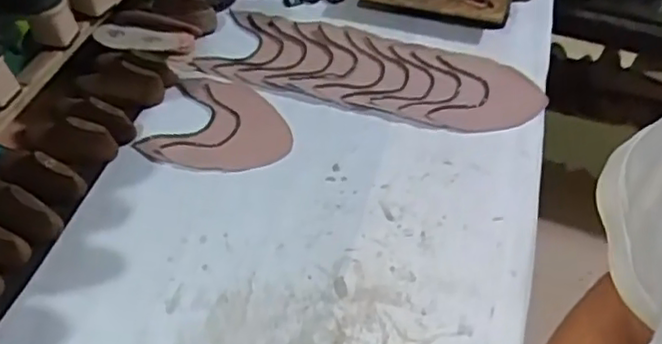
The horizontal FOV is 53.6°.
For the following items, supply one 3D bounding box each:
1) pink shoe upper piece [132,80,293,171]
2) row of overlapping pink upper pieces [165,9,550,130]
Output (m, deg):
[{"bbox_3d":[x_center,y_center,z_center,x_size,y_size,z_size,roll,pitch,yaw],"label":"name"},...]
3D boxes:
[{"bbox_3d":[-0.156,-0.061,0.941,0.196,0.010,0.169,19,55,15],"label":"pink shoe upper piece"},{"bbox_3d":[0.049,-0.162,1.024,0.531,0.020,0.178,11,51,7],"label":"row of overlapping pink upper pieces"}]

